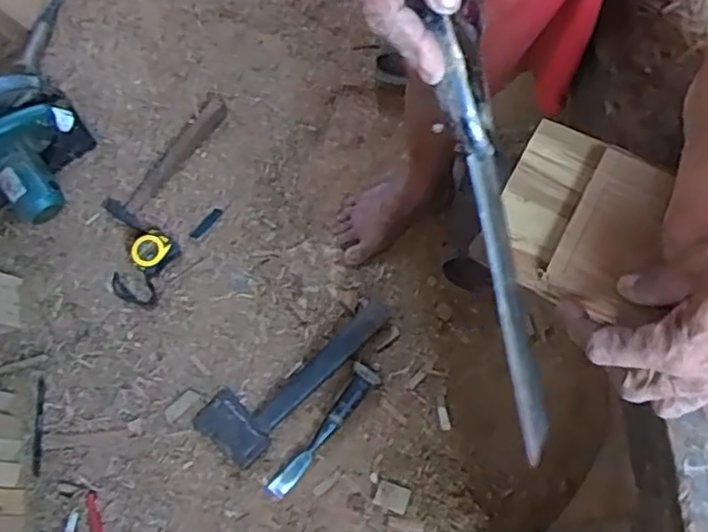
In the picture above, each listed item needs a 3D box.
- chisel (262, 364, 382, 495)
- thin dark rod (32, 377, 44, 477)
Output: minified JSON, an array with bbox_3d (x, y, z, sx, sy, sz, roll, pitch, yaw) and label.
[{"bbox_3d":[-0.049,0.255,1.064,0.044,0.028,0.244,34,75,18],"label":"chisel"},{"bbox_3d":[-0.499,0.252,1.085,0.013,0.012,0.152,-8,67,2],"label":"thin dark rod"}]

